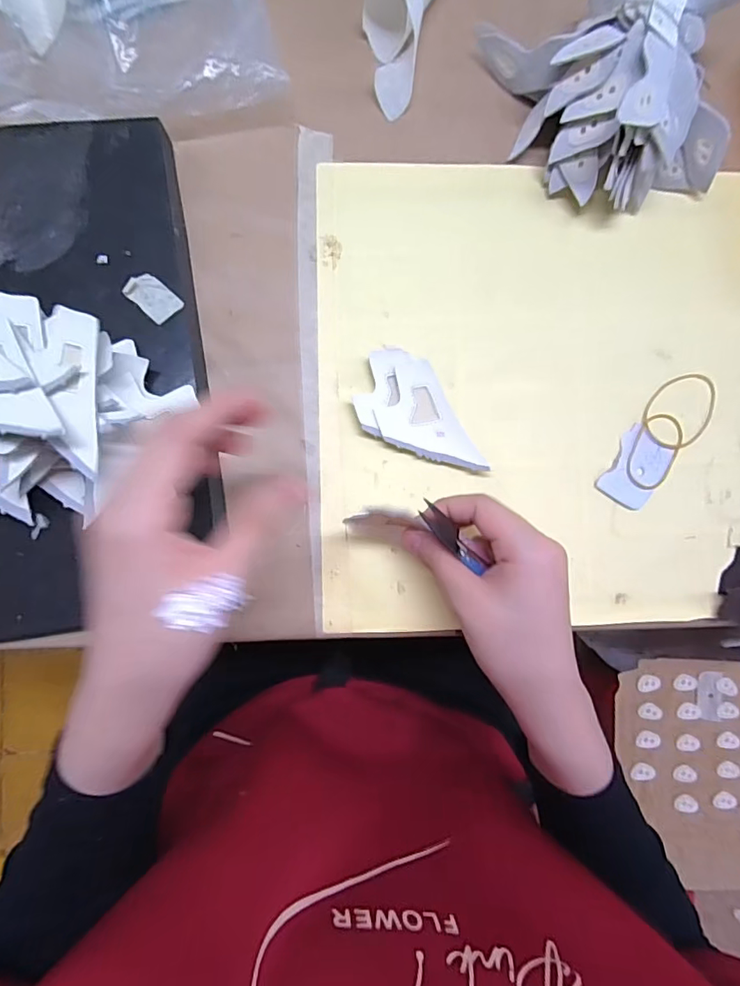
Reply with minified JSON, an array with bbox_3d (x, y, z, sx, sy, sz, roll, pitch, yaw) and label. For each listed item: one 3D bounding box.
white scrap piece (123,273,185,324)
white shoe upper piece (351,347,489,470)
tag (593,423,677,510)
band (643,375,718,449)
[{"bbox_3d":[-0.132,-0.119,0.306,0.031,0.004,0.021,42,82,-7],"label":"white scrap piece"},{"bbox_3d":[0.037,-0.054,0.333,0.091,0.013,0.056,22,85,-4],"label":"white shoe upper piece"},{"bbox_3d":[0.183,-0.016,0.343,0.038,0.004,0.053,37,84,-3],"label":"tag"},{"bbox_3d":[0.214,-0.056,0.345,0.044,0.005,0.057,44,84,-2],"label":"band"}]

